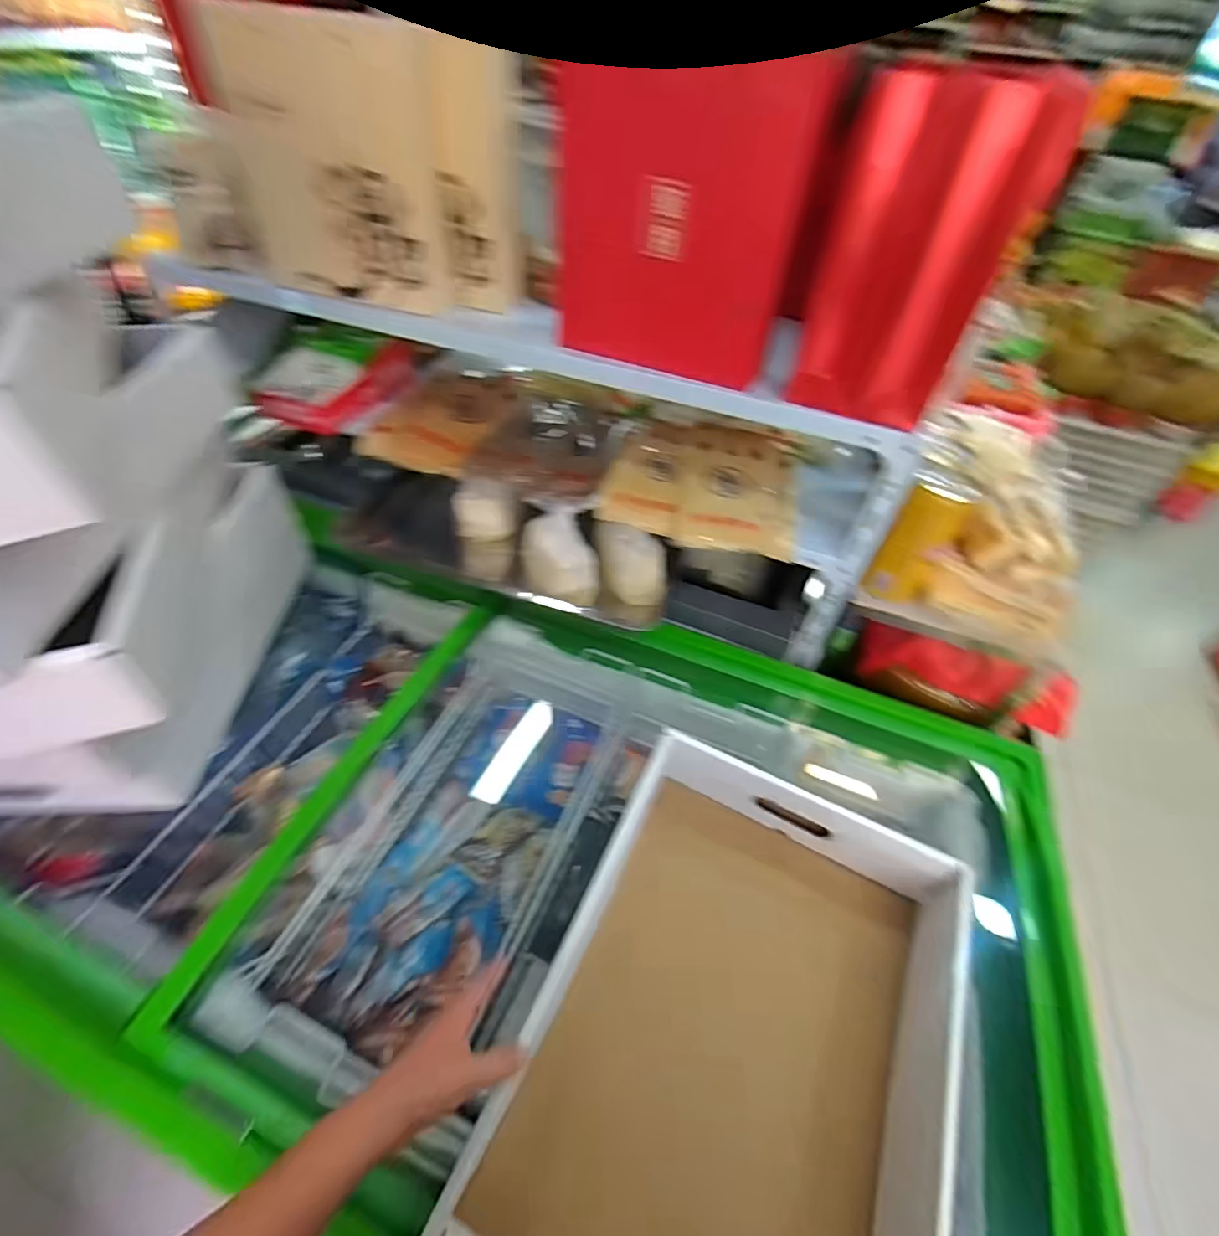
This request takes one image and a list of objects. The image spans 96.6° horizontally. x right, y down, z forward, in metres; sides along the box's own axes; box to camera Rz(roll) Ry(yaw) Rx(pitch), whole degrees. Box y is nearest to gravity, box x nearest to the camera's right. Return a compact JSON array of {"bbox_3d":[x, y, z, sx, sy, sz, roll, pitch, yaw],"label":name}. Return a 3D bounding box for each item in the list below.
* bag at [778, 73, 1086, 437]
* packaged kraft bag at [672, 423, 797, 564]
[{"bbox_3d":[0.329,-0.382,0.599,0.185,0.298,0.074,30,52,21],"label":"bag"},{"bbox_3d":[0.213,-0.219,0.899,0.195,0.040,0.312,12,47,6],"label":"packaged kraft bag"}]

